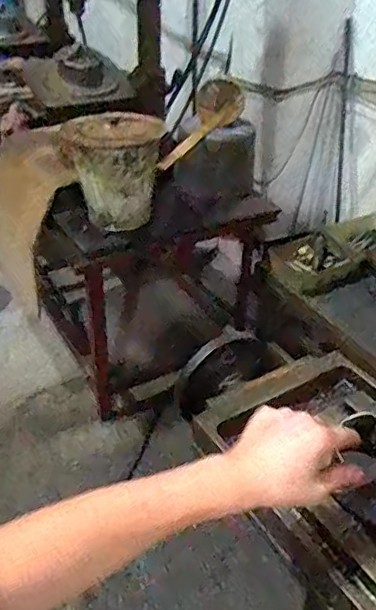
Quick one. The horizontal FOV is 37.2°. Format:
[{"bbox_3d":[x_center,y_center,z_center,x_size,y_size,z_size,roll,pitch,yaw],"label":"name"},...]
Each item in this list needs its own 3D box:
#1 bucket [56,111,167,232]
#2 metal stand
[{"bbox_3d":[-0.194,-0.354,1.470,0.241,0.276,0.250,1,36,-1],"label":"bucket"},{"bbox_3d":[-0.112,-0.042,1.850,0.660,0.573,0.429,-16,40,-23],"label":"metal stand"}]

